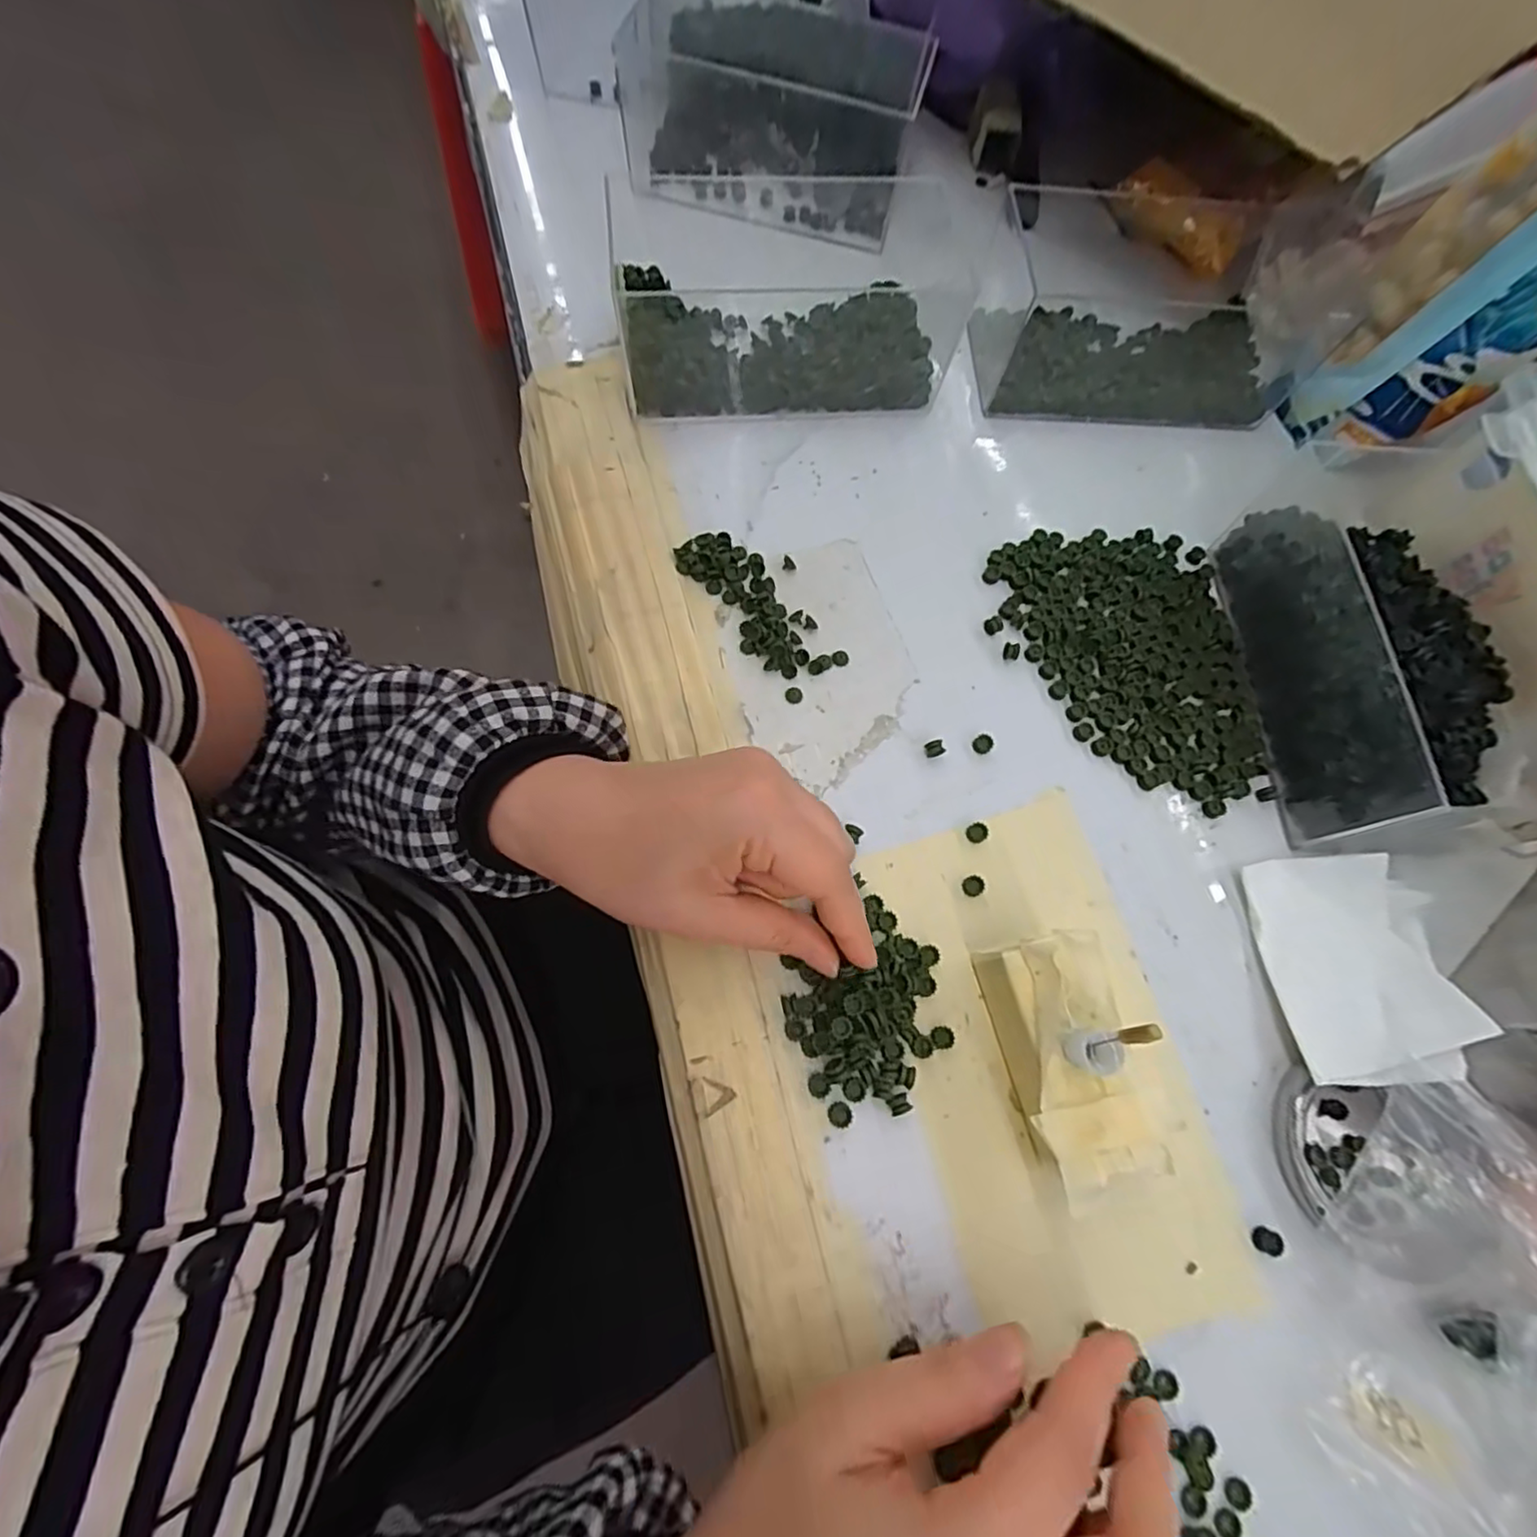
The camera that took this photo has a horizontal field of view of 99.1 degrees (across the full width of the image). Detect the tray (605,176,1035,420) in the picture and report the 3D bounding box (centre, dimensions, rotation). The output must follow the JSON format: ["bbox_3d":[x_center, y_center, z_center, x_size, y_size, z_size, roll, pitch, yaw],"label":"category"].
[{"bbox_3d":[0.013,-0.247,0.372,0.187,0.033,0.092,-3,69,-6],"label":"tray"}]

